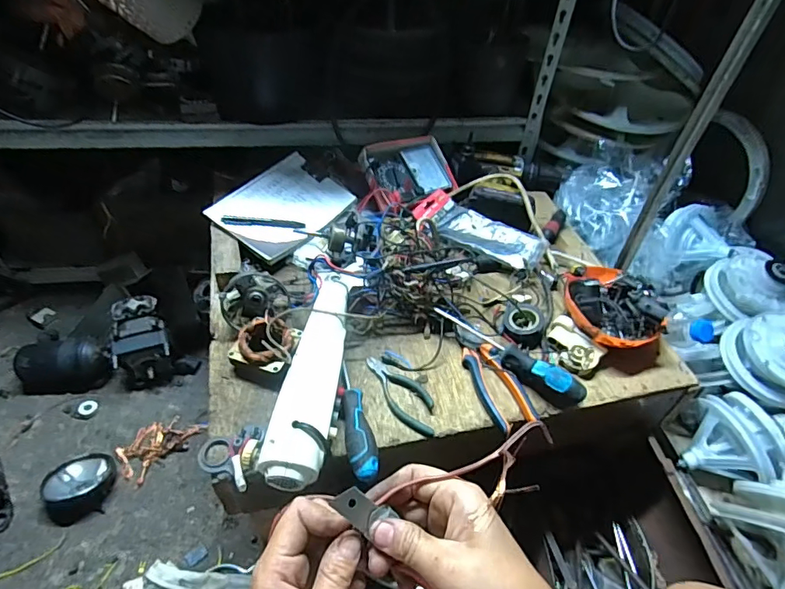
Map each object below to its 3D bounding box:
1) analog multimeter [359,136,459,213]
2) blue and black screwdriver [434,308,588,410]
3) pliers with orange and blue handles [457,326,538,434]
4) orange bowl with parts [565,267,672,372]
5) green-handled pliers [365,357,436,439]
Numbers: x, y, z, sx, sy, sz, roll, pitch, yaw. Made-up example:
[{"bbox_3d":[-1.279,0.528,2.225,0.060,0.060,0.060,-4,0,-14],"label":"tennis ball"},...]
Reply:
[{"bbox_3d":[0.022,-0.223,0.884,0.182,0.043,0.127,-21,78,-30],"label":"analog multimeter"},{"bbox_3d":[0.150,0.084,0.642,0.218,0.037,0.033,32,51,24],"label":"blue and black screwdriver"},{"bbox_3d":[0.129,0.106,0.635,0.054,0.020,0.162,-14,48,-18],"label":"pliers with orange and blue handles"},{"bbox_3d":[0.321,0.023,0.686,0.155,0.077,0.135,35,53,26],"label":"orange bowl with parts"},{"bbox_3d":[0.014,0.126,0.613,0.047,0.014,0.134,-21,51,-23],"label":"green-handled pliers"}]

